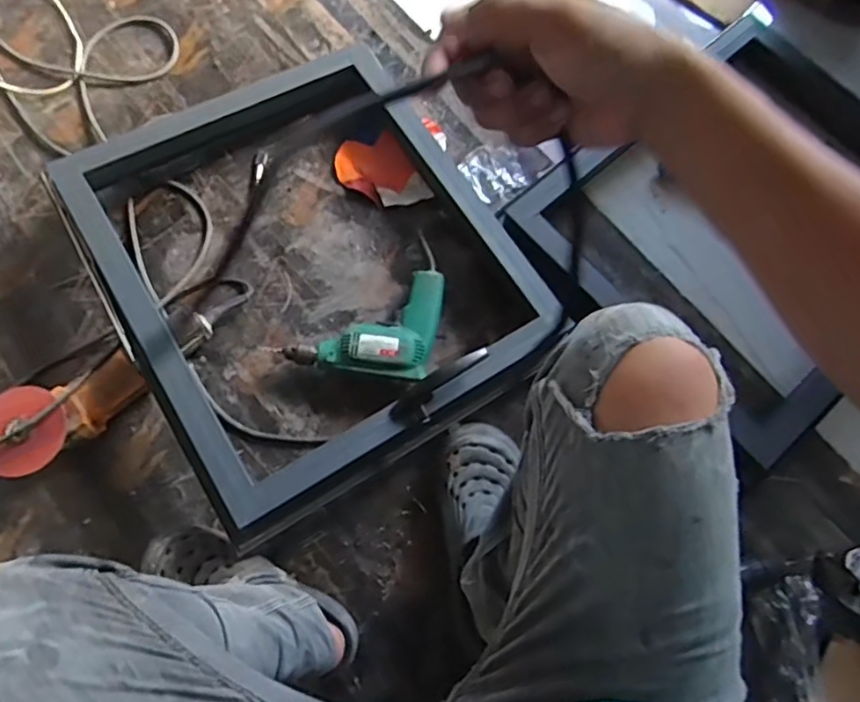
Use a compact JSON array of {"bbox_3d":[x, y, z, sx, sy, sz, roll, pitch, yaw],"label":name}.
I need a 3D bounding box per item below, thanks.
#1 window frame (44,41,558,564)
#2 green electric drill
[{"bbox_3d":[-0.160,-0.131,0.818,0.489,0.081,0.588,-30,77,-10],"label":"window frame"},{"bbox_3d":[-0.098,-0.044,0.846,0.218,0.062,0.157,9,74,1],"label":"green electric drill"}]

